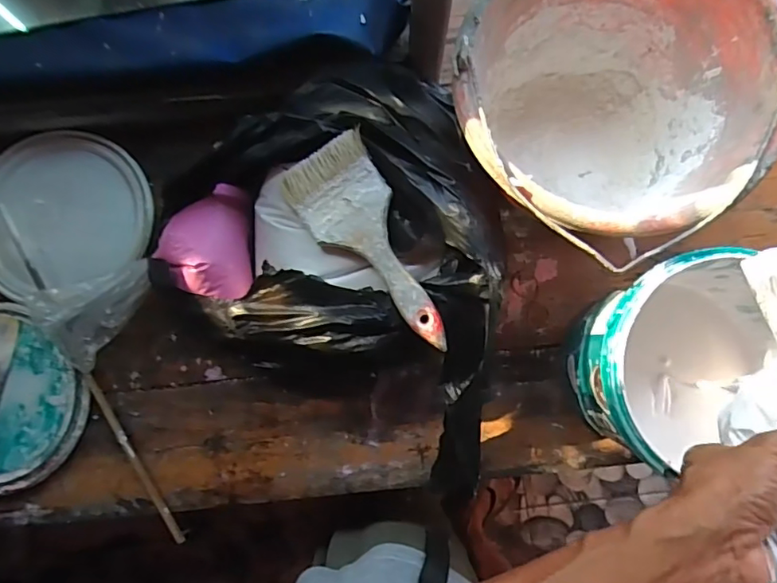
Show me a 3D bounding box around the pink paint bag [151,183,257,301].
[{"bbox_3d":[-0.165,-0.044,0.481,0.079,0.039,0.105,-7,84,1],"label":"pink paint bag"}]

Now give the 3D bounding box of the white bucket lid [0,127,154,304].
[{"bbox_3d":[-0.332,-0.081,0.537,0.176,0.018,0.164,0,84,1],"label":"white bucket lid"}]

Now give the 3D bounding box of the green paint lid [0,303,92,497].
[{"bbox_3d":[-0.385,0.102,0.509,0.182,0.018,0.169,0,84,1],"label":"green paint lid"}]

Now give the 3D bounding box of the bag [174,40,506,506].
[{"bbox_3d":[-0.012,-0.039,0.455,0.371,0.110,0.290,36,86,5],"label":"bag"}]

